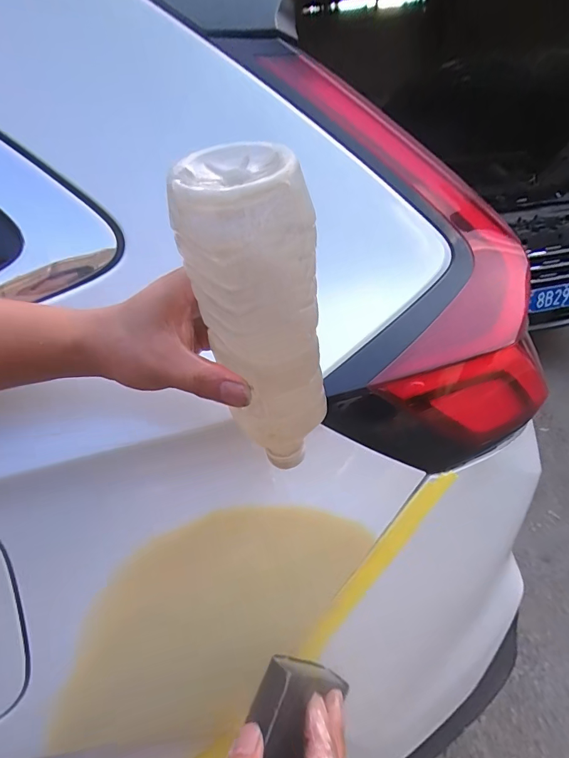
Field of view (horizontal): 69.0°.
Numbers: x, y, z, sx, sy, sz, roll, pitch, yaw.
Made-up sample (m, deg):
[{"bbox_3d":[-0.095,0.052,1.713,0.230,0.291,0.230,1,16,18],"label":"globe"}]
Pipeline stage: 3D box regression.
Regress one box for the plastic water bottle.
[{"bbox_3d":[-0.008,-0.016,0.247,0.060,0.209,0.051,1,42,12],"label":"plastic water bottle"}]

